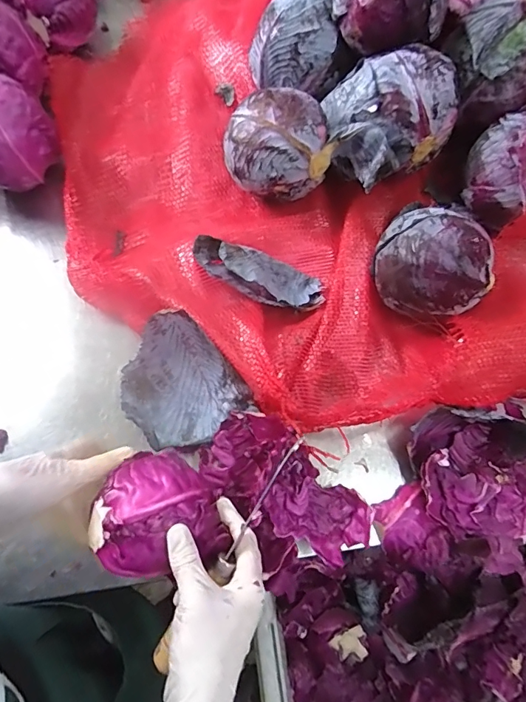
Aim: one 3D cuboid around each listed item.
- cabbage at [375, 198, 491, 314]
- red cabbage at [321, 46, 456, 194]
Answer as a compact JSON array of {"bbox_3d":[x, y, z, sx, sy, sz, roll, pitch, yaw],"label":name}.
[{"bbox_3d":[0.176,-0.089,0.445,0.094,0.084,0.114,-40,76,-15],"label":"cabbage"},{"bbox_3d":[0.134,-0.273,0.489,0.138,0.095,0.130,-33,75,-13],"label":"red cabbage"}]

